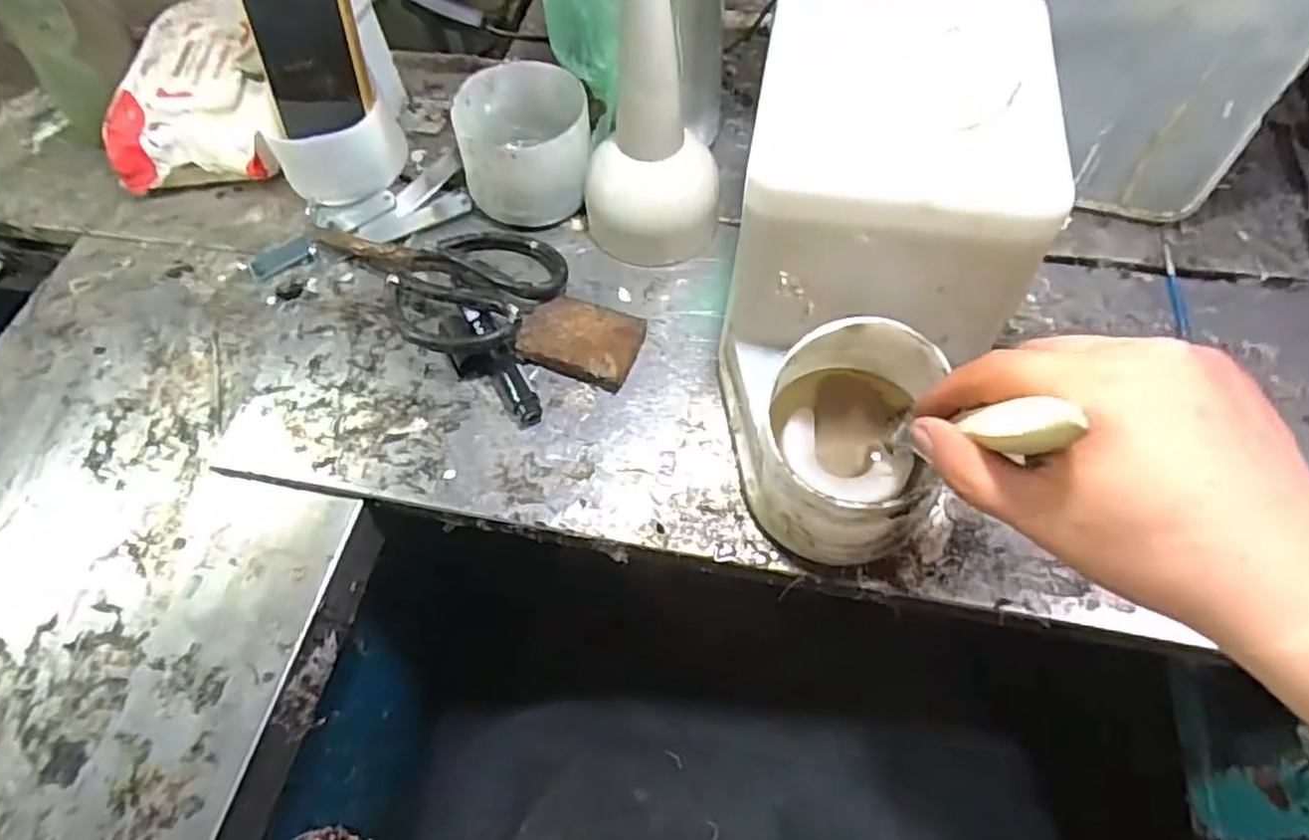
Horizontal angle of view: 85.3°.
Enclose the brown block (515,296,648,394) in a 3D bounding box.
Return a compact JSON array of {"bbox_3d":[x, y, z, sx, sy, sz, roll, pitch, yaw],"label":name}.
[{"bbox_3d":[-0.045,-0.048,0.433,0.069,0.014,0.050,21,64,14],"label":"brown block"}]

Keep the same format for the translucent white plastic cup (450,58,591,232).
[{"bbox_3d":[-0.086,-0.187,0.487,0.084,0.067,0.092,-1,61,3],"label":"translucent white plastic cup"}]

